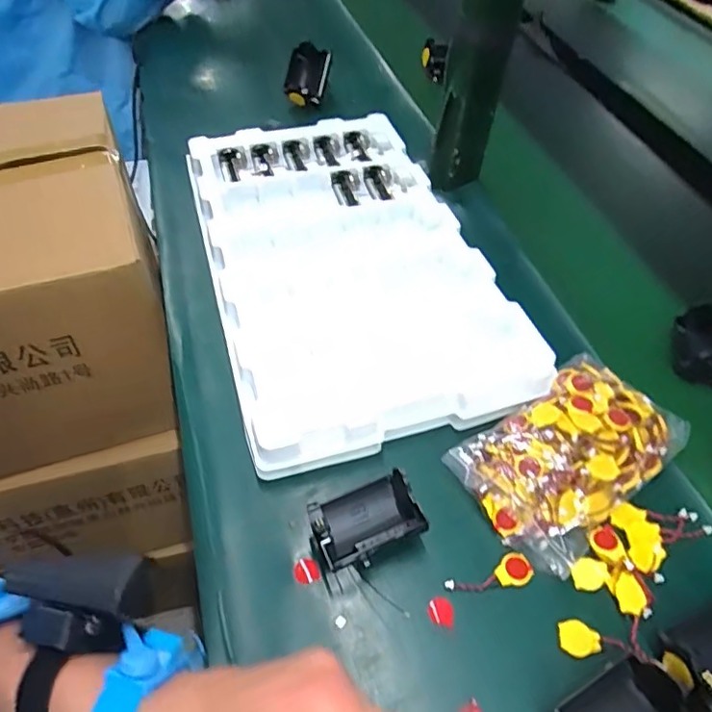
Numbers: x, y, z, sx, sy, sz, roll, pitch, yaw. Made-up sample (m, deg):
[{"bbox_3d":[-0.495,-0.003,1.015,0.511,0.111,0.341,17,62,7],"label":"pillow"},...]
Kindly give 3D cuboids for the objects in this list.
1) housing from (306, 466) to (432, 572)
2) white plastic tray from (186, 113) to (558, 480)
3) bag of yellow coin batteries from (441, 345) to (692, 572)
[{"bbox_3d":[0.006,0.112,0.379,0.073,0.037,0.057,-17,54,-13],"label":"housing"},{"bbox_3d":[-0.015,-0.098,0.555,0.254,0.048,0.424,-12,52,-12],"label":"white plastic tray"},{"bbox_3d":[0.162,0.070,0.420,0.168,0.037,0.107,-33,59,-26],"label":"bag of yellow coin batteries"}]

